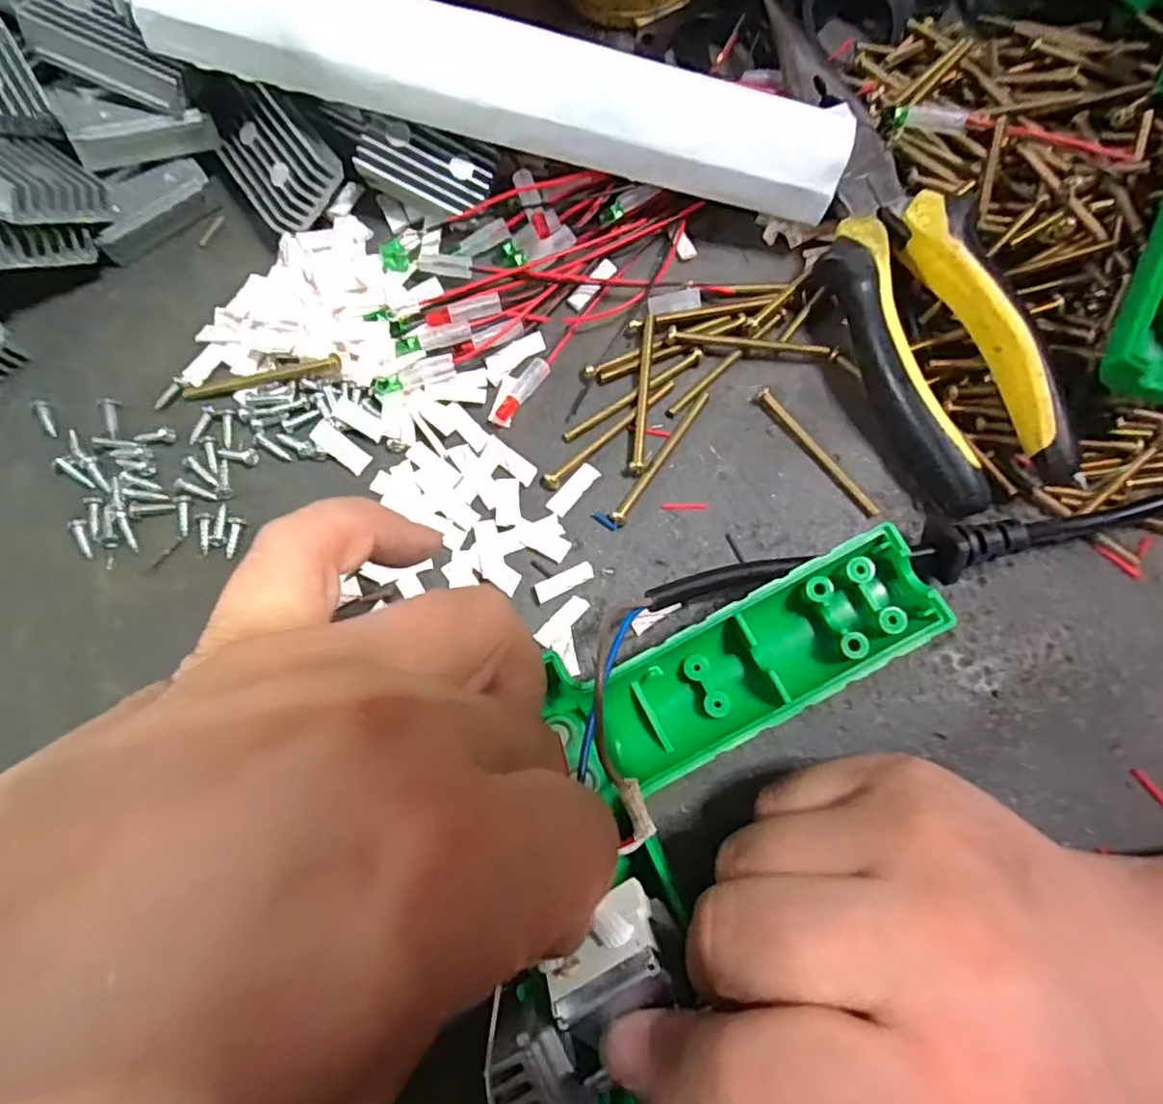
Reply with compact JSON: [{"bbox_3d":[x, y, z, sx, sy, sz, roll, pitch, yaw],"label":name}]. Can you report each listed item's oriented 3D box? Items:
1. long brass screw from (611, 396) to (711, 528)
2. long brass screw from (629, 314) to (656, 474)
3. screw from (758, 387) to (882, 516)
[{"bbox_3d":[0.028,-0.032,0.214,0.004,0.006,0.056,35,80,6],"label":"long brass screw"},{"bbox_3d":[0.022,-0.054,0.218,0.004,0.006,0.056,5,78,1],"label":"long brass screw"},{"bbox_3d":[0.079,-0.034,0.213,0.004,0.007,0.056,-36,81,-7],"label":"screw"}]

